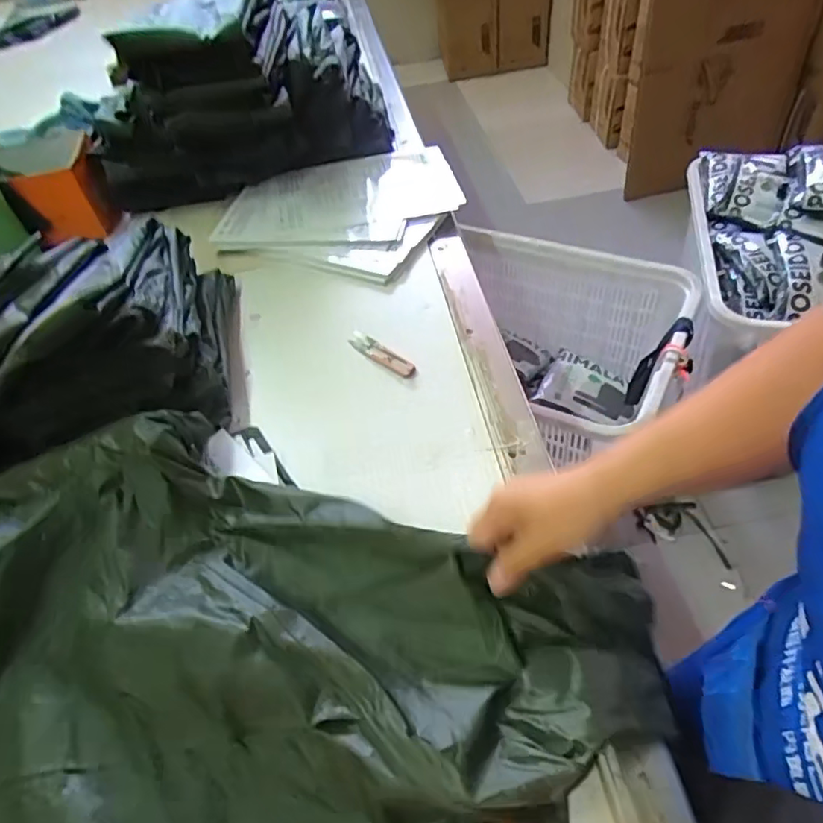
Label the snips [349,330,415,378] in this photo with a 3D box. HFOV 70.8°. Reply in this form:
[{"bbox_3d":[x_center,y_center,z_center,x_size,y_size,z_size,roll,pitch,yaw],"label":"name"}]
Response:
[{"bbox_3d":[-0.036,-0.066,0.664,0.026,0.007,0.100,-36,53,-23],"label":"snips"}]

